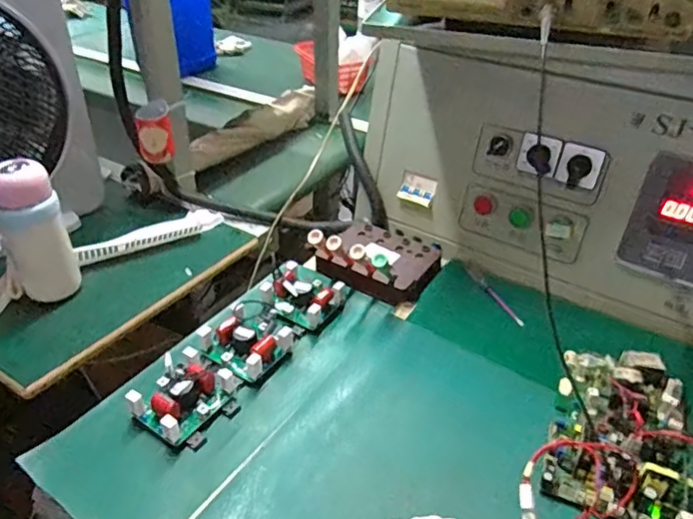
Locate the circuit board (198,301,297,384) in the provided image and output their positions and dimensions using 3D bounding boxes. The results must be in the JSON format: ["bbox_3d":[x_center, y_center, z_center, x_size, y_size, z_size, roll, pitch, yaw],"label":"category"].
[{"bbox_3d":[-0.109,0.092,0.646,0.087,0.032,0.084,29,44,32],"label":"circuit board"}]

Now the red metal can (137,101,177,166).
[{"bbox_3d":[-0.293,-0.193,0.866,0.052,0.080,0.047,-12,38,-17],"label":"red metal can"}]

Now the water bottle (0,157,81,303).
[{"bbox_3d":[-0.391,-0.034,0.710,0.070,0.175,0.055,-20,41,-26],"label":"water bottle"}]

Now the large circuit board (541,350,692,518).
[{"bbox_3d":[0.266,0.159,0.549,0.119,0.036,0.192,14,38,17],"label":"large circuit board"}]

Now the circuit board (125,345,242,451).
[{"bbox_3d":[-0.163,0.132,0.576,0.091,0.051,0.094,24,42,28],"label":"circuit board"}]

